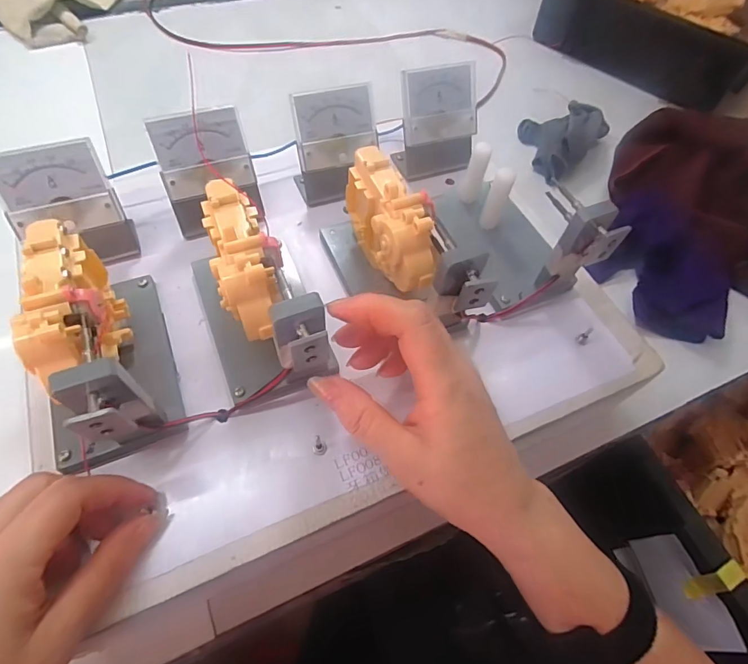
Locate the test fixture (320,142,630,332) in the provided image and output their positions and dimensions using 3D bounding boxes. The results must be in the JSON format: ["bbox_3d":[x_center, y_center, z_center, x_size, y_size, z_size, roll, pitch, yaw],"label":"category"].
[{"bbox_3d":[0.058,-0.072,0.318,0.167,0.078,0.127,-15,62,-12],"label":"test fixture"}]

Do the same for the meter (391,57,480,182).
[{"bbox_3d":[0.056,-0.176,0.378,0.067,0.076,0.046,-16,62,-13],"label":"meter"}]

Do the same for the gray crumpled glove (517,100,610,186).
[{"bbox_3d":[0.223,-0.238,0.528,0.117,0.043,0.091,-37,68,-22],"label":"gray crumpled glove"}]

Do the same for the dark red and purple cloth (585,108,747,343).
[{"bbox_3d":[0.379,-0.117,0.462,0.251,0.056,0.309,22,60,9],"label":"dark red and purple cloth"}]

